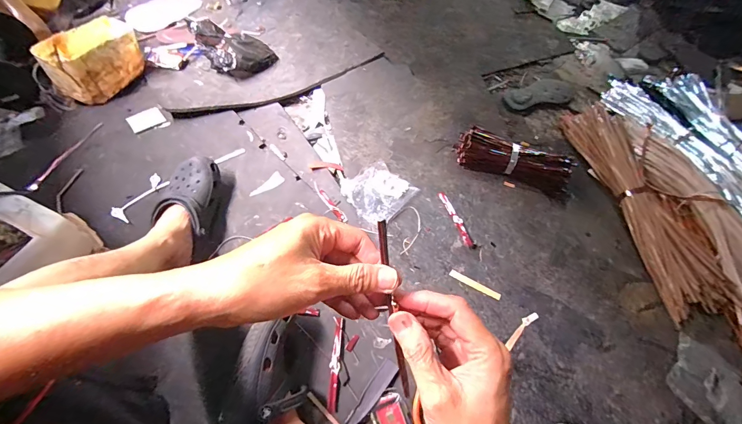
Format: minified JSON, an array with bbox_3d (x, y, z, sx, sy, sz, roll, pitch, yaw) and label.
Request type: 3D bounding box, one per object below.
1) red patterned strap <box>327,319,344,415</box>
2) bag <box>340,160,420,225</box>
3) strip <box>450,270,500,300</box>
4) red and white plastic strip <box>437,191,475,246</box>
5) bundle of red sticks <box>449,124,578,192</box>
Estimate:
[{"bbox_3d":[-0.061,0.257,0.599,0.017,0.014,0.146,4,60,-1],"label":"red patterned strap"},{"bbox_3d":[0.016,-0.044,0.747,0.121,0.034,0.134,41,66,13],"label":"bag"},{"bbox_3d":[0.199,0.140,0.675,0.100,0.006,0.014,28,64,7],"label":"strip"},{"bbox_3d":[0.175,0.012,0.731,0.017,0.006,0.138,-13,66,-13],"label":"red and white plastic strip"},{"bbox_3d":[0.318,-0.115,0.792,0.253,0.054,0.081,19,63,6],"label":"bundle of red sticks"}]

